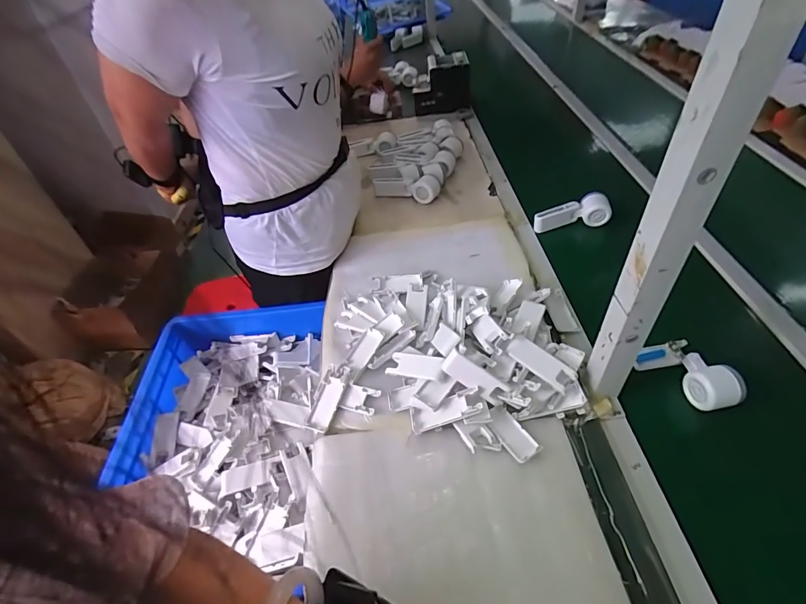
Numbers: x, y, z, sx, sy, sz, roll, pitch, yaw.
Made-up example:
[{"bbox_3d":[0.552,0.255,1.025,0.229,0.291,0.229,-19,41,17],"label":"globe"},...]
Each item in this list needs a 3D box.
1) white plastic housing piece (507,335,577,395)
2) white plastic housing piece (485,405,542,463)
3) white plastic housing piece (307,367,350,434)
[{"bbox_3d":[0.205,0.090,0.625,0.099,0.019,0.042,37,58,16],"label":"white plastic housing piece"},{"bbox_3d":[0.153,0.184,0.596,0.043,0.014,0.080,-29,50,-21],"label":"white plastic housing piece"},{"bbox_3d":[-0.118,0.149,0.662,0.041,0.011,0.103,11,62,16],"label":"white plastic housing piece"}]

